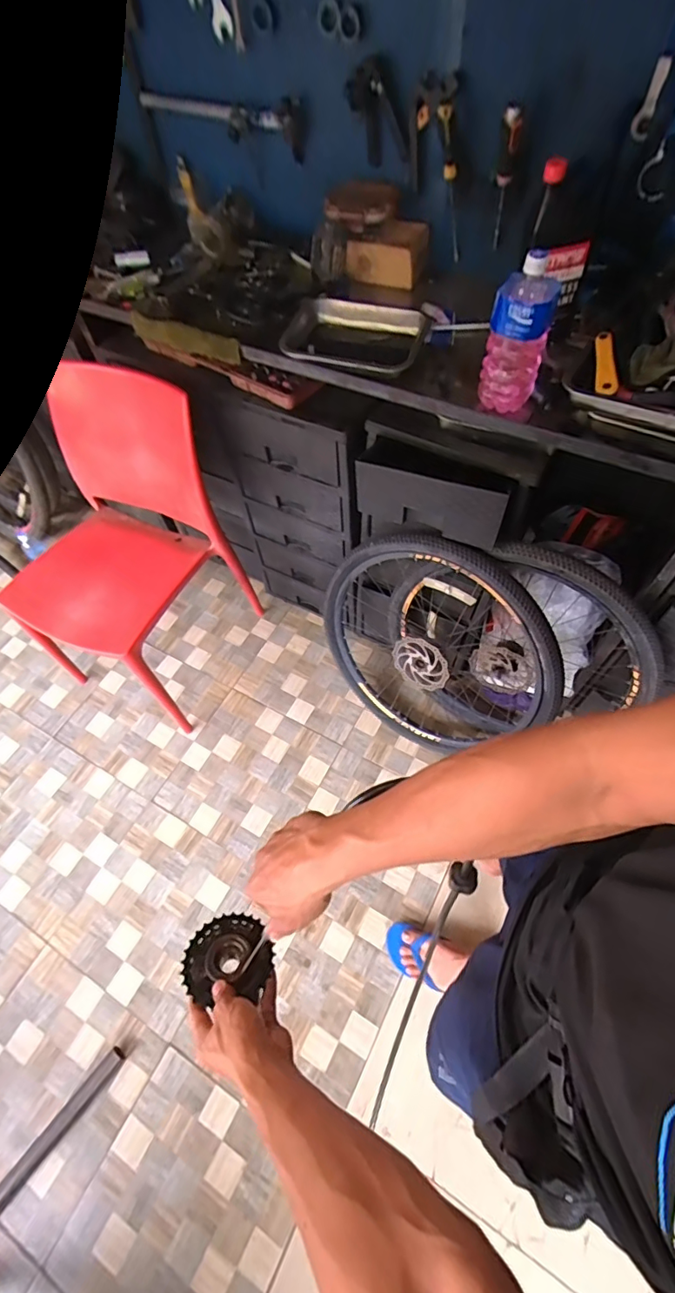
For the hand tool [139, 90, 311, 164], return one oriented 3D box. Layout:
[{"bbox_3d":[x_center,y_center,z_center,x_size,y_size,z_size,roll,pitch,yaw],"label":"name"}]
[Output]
[{"bbox_3d":[-0.241,-1.099,1.044,0.389,0.084,0.038,25,63,17],"label":"hand tool"}]

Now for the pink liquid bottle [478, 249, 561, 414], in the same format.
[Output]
[{"bbox_3d":[0.279,-0.478,0.765,0.089,0.208,0.076,16,62,12],"label":"pink liquid bottle"}]

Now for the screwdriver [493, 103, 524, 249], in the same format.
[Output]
[{"bbox_3d":[0.299,-0.840,0.892,0.033,0.230,0.032,15,83,12],"label":"screwdriver"}]

